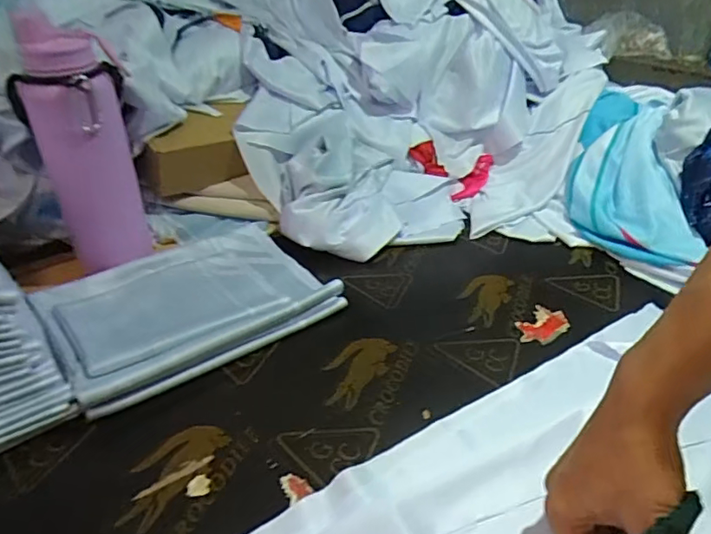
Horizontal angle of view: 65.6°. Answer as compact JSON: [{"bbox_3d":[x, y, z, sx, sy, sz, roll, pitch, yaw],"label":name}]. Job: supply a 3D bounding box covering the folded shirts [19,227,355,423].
[{"bbox_3d":[-0.190,0.037,0.639,0.297,0.036,0.218,-23,39,-32],"label":"folded shirts"}]

